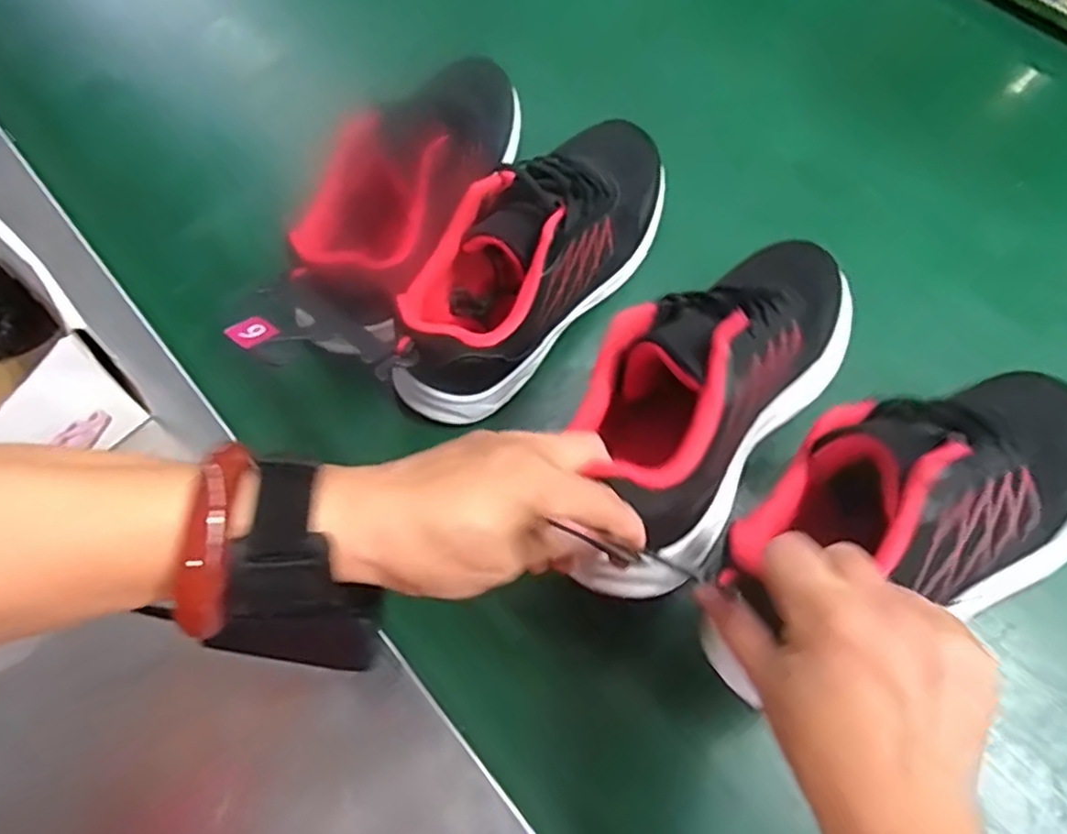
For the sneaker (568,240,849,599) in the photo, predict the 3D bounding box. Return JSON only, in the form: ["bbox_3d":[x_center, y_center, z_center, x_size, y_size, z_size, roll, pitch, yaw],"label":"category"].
[{"bbox_3d":[0.094,-0.020,0.384,0.102,0.097,0.255,33,60,15],"label":"sneaker"}]

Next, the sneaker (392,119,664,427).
[{"bbox_3d":[0.006,-0.111,0.463,0.092,0.084,0.267,34,72,16],"label":"sneaker"}]

